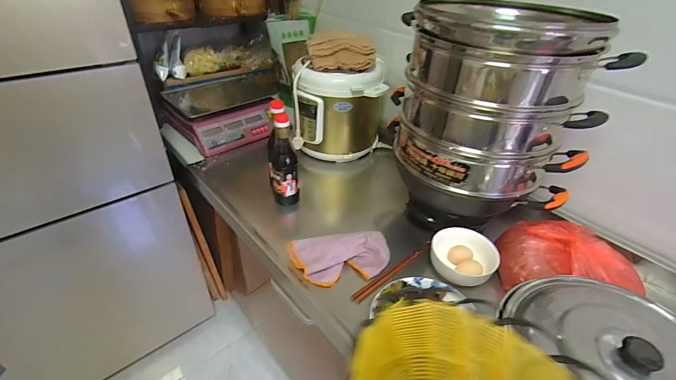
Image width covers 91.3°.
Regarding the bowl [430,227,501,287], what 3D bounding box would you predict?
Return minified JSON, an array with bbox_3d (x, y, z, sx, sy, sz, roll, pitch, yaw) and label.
[{"bbox_3d":[0.257,0.139,0.684,0.116,0.070,0.125,2,37,-2],"label":"bowl"}]

